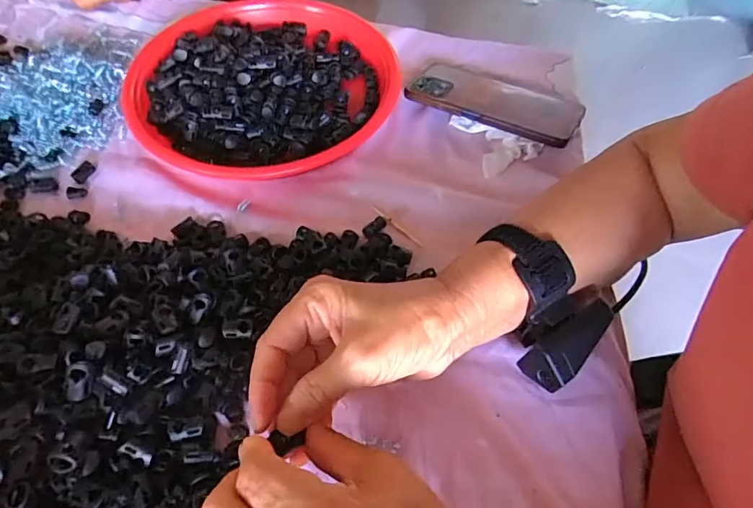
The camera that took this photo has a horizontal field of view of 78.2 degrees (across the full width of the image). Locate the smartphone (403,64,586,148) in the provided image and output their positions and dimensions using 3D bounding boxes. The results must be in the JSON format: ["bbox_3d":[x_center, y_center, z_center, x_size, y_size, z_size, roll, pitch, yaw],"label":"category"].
[{"bbox_3d":[0.115,-0.153,0.455,0.162,0.010,0.090,20,49,14],"label":"smartphone"}]

